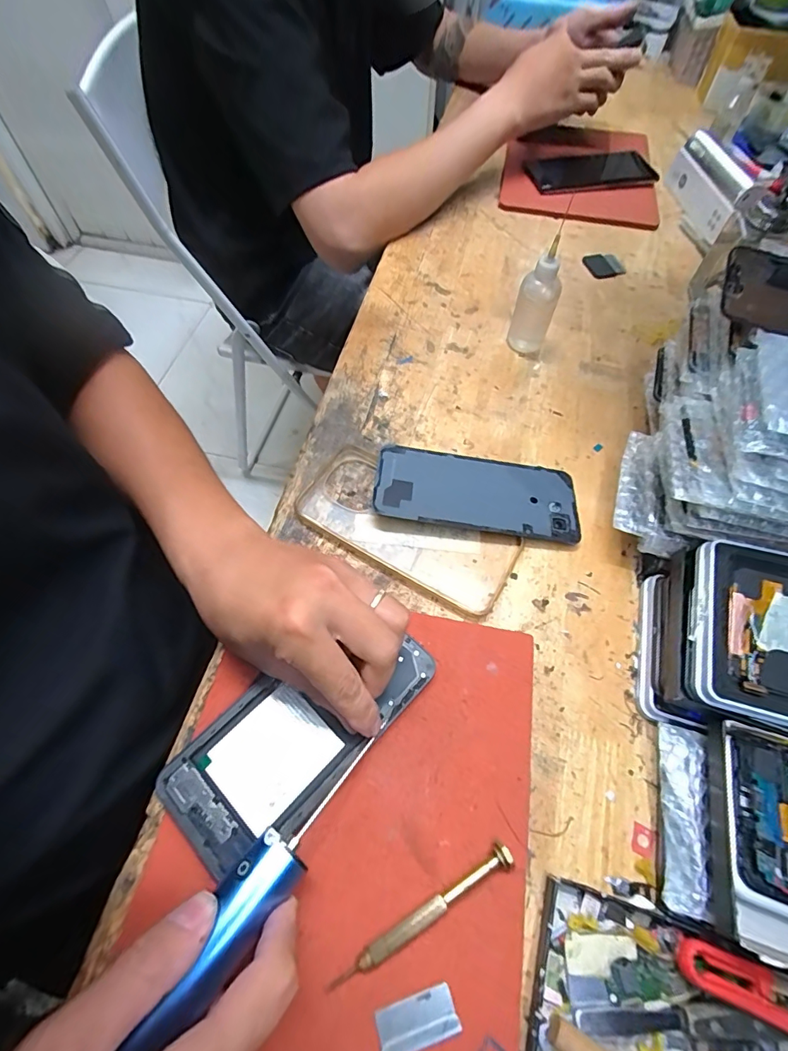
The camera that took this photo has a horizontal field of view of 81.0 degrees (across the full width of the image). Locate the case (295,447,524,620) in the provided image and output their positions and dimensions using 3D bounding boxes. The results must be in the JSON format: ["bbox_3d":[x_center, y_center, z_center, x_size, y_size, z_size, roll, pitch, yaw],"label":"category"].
[{"bbox_3d":[0.008,0.002,0.357,0.169,0.011,0.078,31,65,15],"label":"case"}]

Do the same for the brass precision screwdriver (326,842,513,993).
[{"bbox_3d":[0.015,0.201,0.237,0.107,0.011,0.009,-28,65,-15],"label":"brass precision screwdriver"}]

